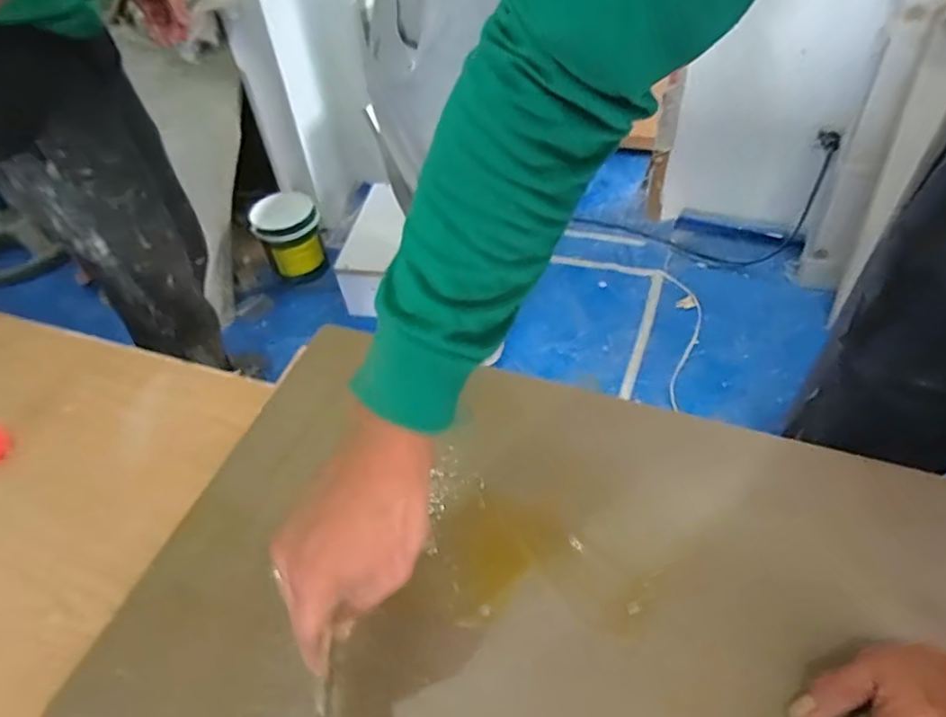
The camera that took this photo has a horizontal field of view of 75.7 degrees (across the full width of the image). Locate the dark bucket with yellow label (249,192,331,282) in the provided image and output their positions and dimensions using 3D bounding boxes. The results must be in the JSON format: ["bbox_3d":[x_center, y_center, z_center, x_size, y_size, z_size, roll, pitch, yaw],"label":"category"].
[{"bbox_3d":[-0.514,-0.349,1.716,0.176,0.178,0.193,-3,50,4],"label":"dark bucket with yellow label"}]

